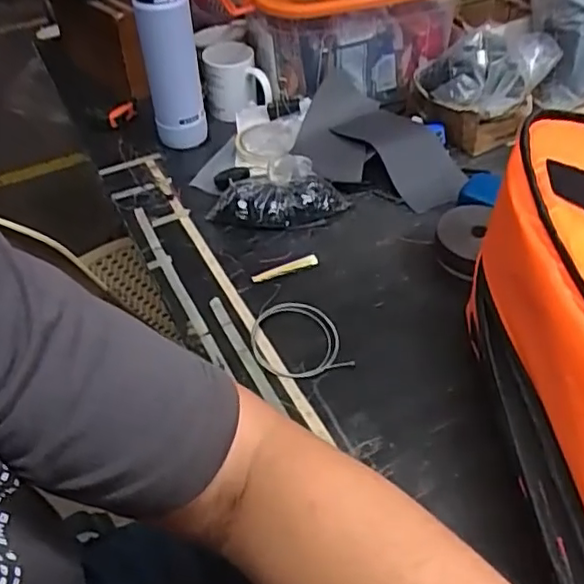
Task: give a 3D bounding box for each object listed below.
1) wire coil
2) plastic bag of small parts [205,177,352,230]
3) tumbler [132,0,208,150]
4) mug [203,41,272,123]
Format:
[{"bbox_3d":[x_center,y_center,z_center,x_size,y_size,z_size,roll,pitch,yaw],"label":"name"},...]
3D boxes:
[{"bbox_3d":[0.006,0.052,0.664,0.098,0.021,0.091,-3,46,3],"label":"wire coil"},{"bbox_3d":[-0.019,-0.116,0.810,0.181,0.048,0.067,0,46,5],"label":"plastic bag of small parts"},{"bbox_3d":[-0.172,-0.330,0.864,0.078,0.255,0.072,-11,46,-5],"label":"tumbler"},{"bbox_3d":[-0.088,-0.328,0.970,0.096,0.075,0.094,-11,46,-5],"label":"mug"}]

